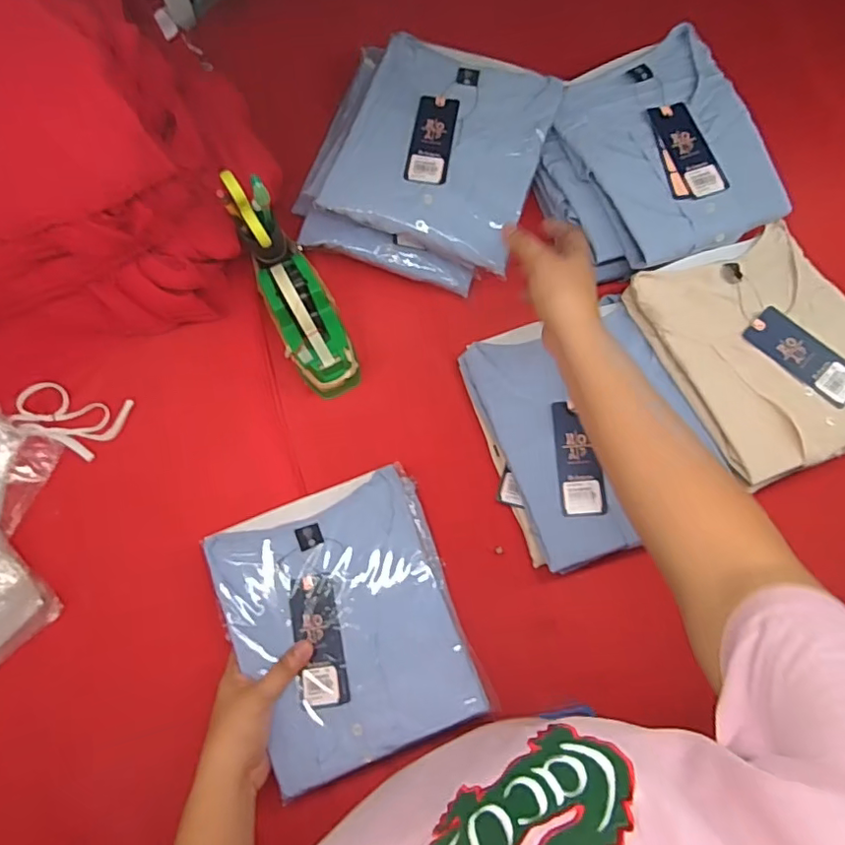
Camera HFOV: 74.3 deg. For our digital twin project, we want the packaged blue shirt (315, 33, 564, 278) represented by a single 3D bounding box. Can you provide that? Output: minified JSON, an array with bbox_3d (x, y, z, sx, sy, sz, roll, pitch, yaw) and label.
[{"bbox_3d":[0.024,-0.316,0.631,0.213,0.028,0.253,17,75,5],"label":"packaged blue shirt"}]

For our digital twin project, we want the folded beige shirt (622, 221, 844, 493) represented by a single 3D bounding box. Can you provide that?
[{"bbox_3d":[0.372,-0.080,0.596,0.207,0.032,0.249,-21,75,-5],"label":"folded beige shirt"}]

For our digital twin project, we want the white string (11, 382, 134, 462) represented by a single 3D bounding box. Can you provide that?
[{"bbox_3d":[-0.405,-0.005,0.634,0.123,0.020,0.072,16,75,5],"label":"white string"}]

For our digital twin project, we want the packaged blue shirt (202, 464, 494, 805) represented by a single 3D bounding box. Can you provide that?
[{"bbox_3d":[-0.076,0.194,0.552,0.213,0.036,0.251,-21,75,-6],"label":"packaged blue shirt"}]

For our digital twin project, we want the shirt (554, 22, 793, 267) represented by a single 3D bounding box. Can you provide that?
[{"bbox_3d":[0.276,-0.315,0.634,0.195,0.039,0.252,-23,75,-6],"label":"shirt"}]

